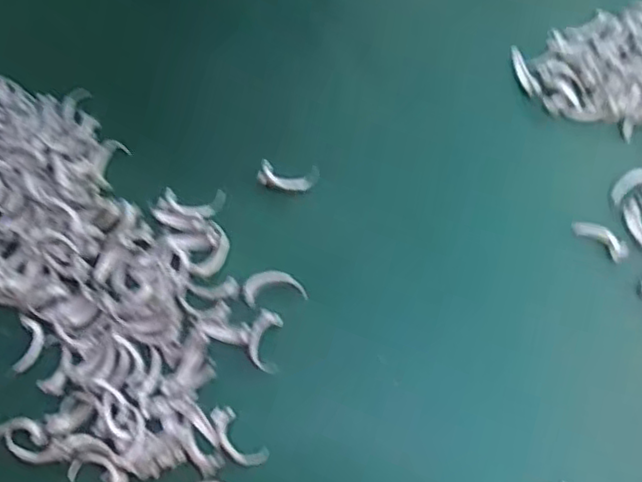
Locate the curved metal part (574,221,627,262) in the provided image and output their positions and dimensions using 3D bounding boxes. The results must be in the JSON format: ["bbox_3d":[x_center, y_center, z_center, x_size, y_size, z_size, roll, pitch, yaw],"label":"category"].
[{"bbox_3d":[0.109,-0.001,0.255,0.022,0.004,0.008,37,78,12],"label":"curved metal part"}]

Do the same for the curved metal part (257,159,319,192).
[{"bbox_3d":[-0.013,-0.026,0.266,0.024,0.004,0.011,4,73,3],"label":"curved metal part"}]

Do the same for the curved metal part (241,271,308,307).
[{"bbox_3d":[-0.018,0.017,0.252,0.022,0.005,0.013,-14,73,-3],"label":"curved metal part"}]

